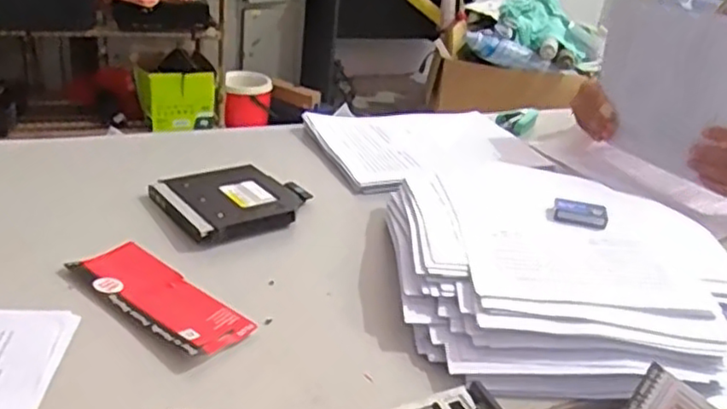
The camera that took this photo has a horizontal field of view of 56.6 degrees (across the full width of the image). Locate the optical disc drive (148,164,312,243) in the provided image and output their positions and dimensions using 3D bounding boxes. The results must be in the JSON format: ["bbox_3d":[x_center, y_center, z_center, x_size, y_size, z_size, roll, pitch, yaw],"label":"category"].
[{"bbox_3d":[-0.136,-0.004,0.744,0.154,0.022,0.132,-12,33,-34],"label":"optical disc drive"}]

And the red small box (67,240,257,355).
[{"bbox_3d":[-0.179,0.077,0.584,0.182,0.011,0.063,25,31,30],"label":"red small box"}]

